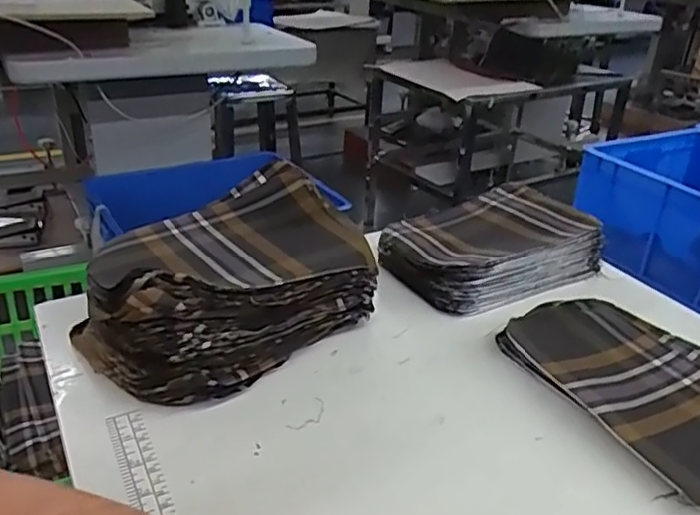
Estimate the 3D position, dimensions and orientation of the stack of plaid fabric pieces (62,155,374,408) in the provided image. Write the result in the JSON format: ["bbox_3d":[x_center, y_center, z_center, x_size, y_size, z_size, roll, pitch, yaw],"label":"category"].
[{"bbox_3d":[-0.093,0.016,0.503,0.222,0.093,0.144,-20,36,-36],"label":"stack of plaid fabric pieces"}]

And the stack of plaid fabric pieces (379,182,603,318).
[{"bbox_3d":[0.144,-0.016,0.638,0.214,0.045,0.139,-14,32,-29],"label":"stack of plaid fabric pieces"}]

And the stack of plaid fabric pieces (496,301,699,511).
[{"bbox_3d":[0.225,0.089,0.477,0.151,0.020,0.210,-15,33,-30],"label":"stack of plaid fabric pieces"}]

